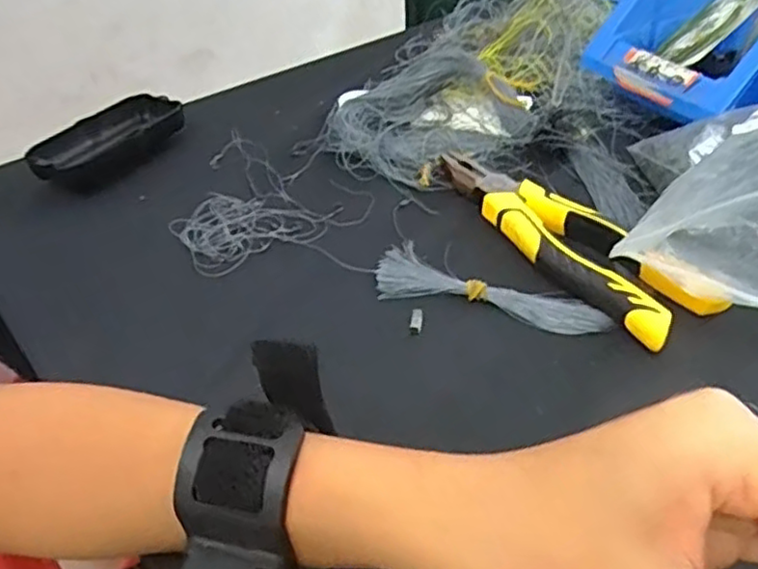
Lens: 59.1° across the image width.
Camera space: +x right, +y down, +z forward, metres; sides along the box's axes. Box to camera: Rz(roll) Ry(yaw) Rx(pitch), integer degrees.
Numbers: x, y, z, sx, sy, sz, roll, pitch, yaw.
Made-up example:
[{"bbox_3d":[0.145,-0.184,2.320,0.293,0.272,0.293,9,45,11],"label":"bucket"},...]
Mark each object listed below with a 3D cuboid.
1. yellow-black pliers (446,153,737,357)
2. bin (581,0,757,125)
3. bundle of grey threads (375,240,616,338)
[{"bbox_3d":[0.106,-0.032,0.378,0.066,0.017,0.190,-19,42,-19],"label":"yellow-black pliers"},{"bbox_3d":[0.256,-0.177,0.491,0.166,0.081,0.129,-21,43,-21],"label":"bin"},{"bbox_3d":[0.056,0.005,0.348,0.122,0.006,0.039,17,43,22],"label":"bundle of grey threads"}]

